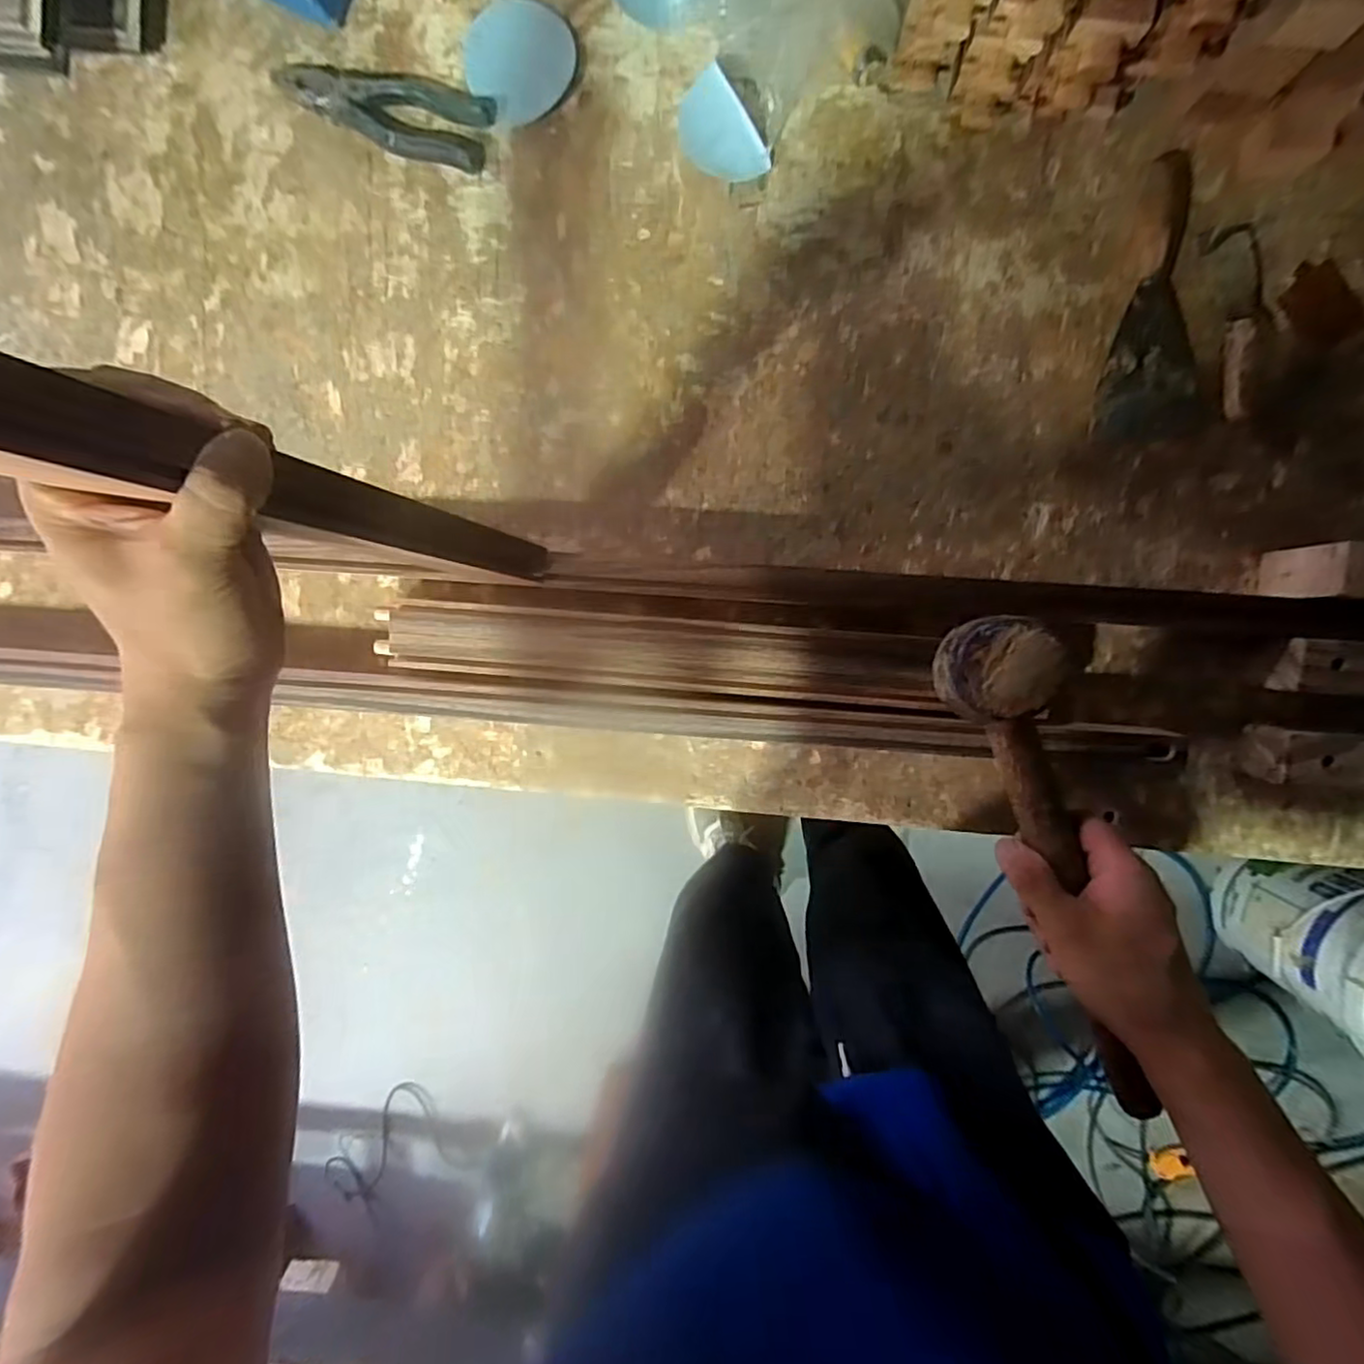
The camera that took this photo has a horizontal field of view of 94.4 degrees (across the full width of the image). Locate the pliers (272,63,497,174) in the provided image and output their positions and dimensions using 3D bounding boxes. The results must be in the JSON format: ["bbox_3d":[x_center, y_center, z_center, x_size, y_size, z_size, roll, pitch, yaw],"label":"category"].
[{"bbox_3d":[-0.261,-0.502,0.549,0.194,0.018,0.062,20,96,2],"label":"pliers"}]

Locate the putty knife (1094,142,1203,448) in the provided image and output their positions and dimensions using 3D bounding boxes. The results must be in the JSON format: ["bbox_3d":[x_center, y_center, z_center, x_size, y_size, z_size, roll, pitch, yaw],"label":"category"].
[{"bbox_3d":[0.392,-0.316,0.515,0.079,0.018,0.224,3,95,4],"label":"putty knife"}]

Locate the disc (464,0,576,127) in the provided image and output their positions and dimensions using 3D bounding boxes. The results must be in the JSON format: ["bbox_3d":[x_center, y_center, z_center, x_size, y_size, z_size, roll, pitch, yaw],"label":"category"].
[{"bbox_3d":[-0.139,-0.534,0.540,0.090,0.010,0.091,0,95,4],"label":"disc"}]

